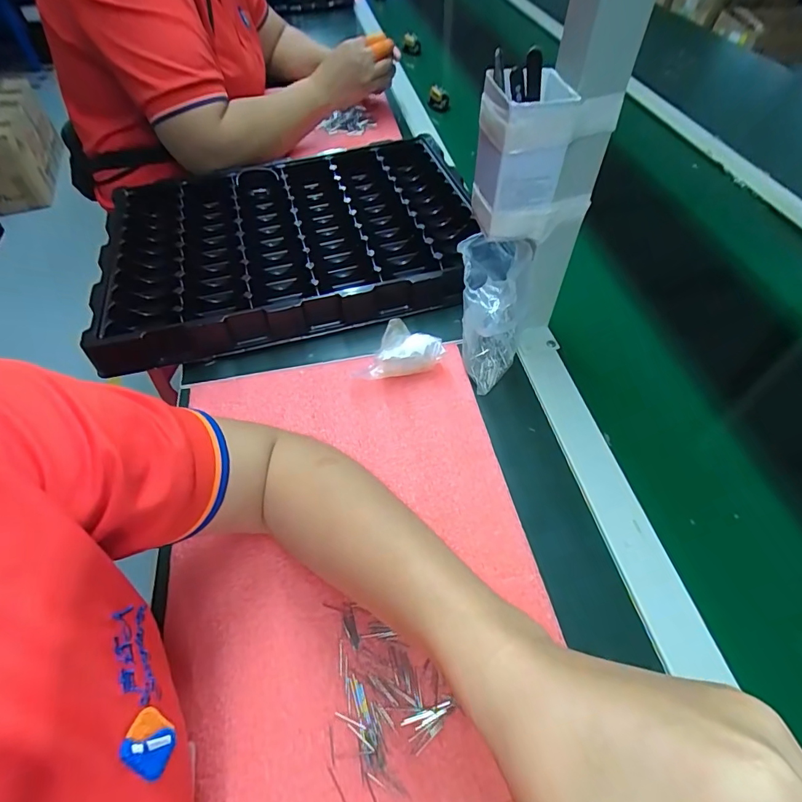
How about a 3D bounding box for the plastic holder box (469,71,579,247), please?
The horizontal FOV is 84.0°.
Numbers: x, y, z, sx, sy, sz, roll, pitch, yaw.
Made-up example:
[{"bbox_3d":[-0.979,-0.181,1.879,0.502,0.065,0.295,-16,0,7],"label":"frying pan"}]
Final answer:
[{"bbox_3d":[0.091,-0.194,0.353,0.060,0.115,0.056,-11,54,-7],"label":"plastic holder box"}]

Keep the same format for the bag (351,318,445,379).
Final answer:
[{"bbox_3d":[-0.001,-0.050,0.429,0.083,0.059,0.022,-9,54,-6],"label":"bag"}]

